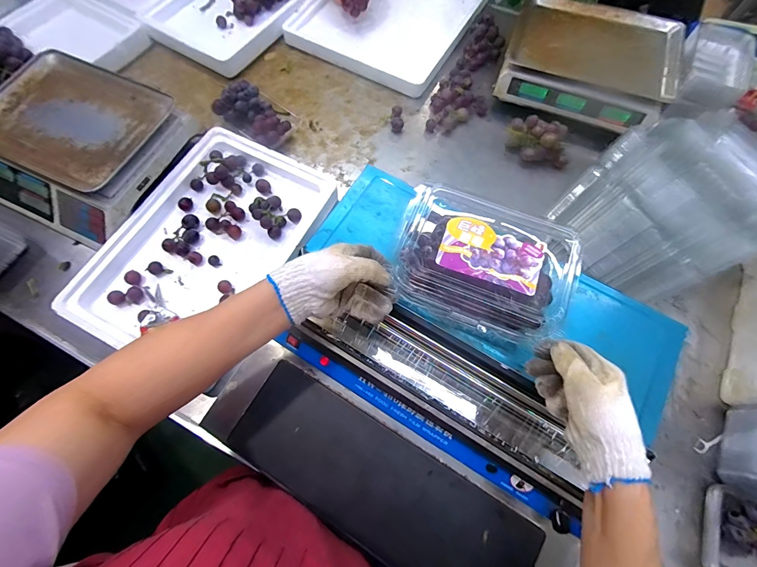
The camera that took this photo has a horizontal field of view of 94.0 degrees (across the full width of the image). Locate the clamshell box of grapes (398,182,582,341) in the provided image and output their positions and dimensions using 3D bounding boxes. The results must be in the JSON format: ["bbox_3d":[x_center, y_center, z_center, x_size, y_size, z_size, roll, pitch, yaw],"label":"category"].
[{"bbox_3d":[0.123,-0.031,0.406,0.195,0.077,0.152,20,70,7],"label":"clamshell box of grapes"}]

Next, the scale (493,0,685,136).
[{"bbox_3d":[0.471,-0.495,0.803,0.359,0.121,0.303,20,70,7],"label":"scale"}]

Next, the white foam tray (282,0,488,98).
[{"bbox_3d":[0.048,-0.709,0.915,0.394,0.045,0.488,31,72,11],"label":"white foam tray"}]

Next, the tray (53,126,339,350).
[{"bbox_3d":[-0.307,-0.071,0.647,0.302,0.054,0.445,27,71,10],"label":"tray"}]

